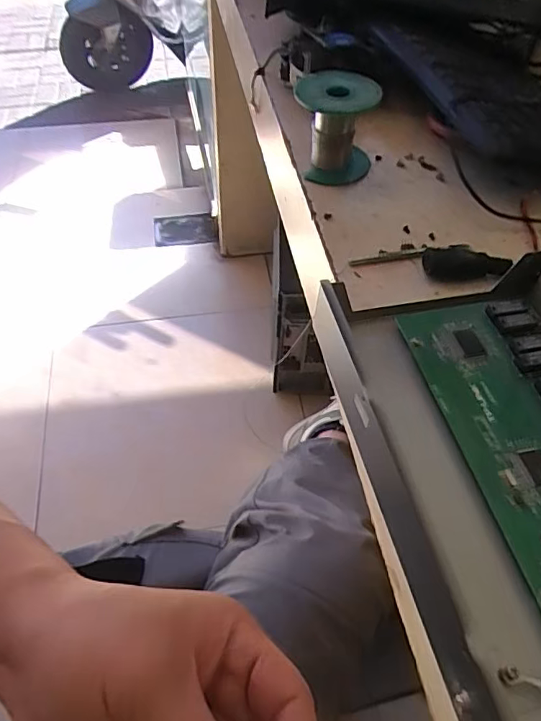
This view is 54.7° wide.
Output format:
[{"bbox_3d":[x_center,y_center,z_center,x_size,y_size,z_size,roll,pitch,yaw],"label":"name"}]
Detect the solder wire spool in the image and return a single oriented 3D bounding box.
[{"bbox_3d":[0.056,-0.202,0.451,0.066,0.071,0.066,4,53,2],"label":"solder wire spool"}]

